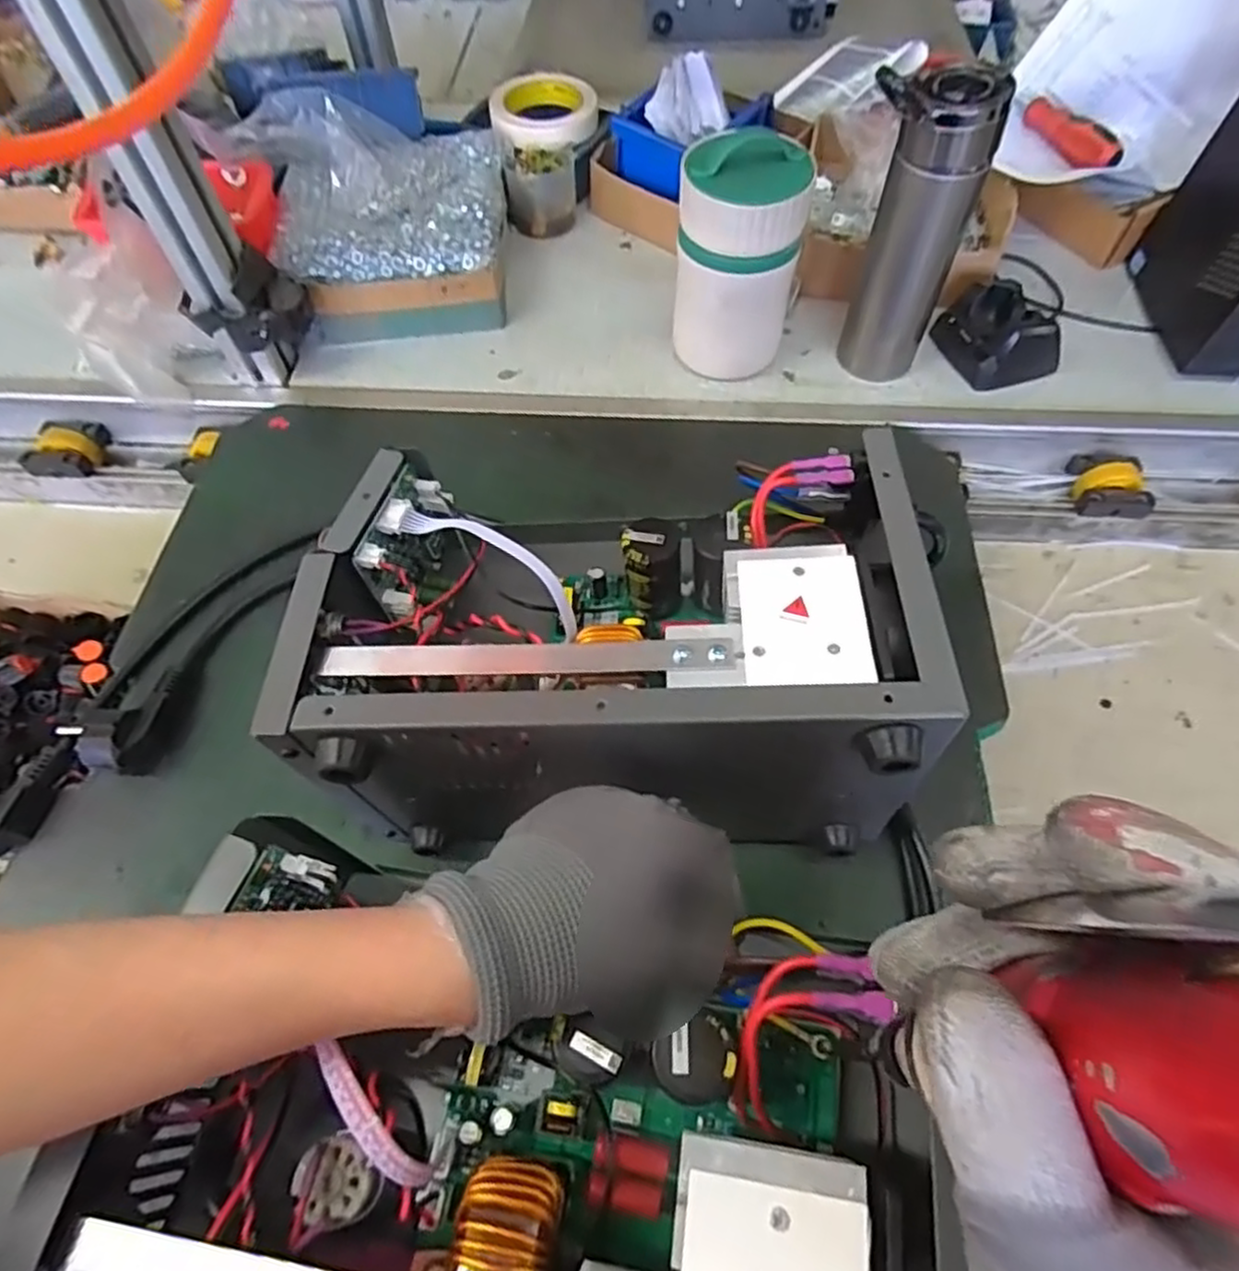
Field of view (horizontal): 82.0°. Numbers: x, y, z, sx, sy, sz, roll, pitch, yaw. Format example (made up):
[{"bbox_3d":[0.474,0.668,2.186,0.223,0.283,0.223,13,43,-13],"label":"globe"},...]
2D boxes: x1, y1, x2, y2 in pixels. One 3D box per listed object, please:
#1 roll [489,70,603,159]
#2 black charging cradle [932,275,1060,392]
[{"bbox_3d":[-0.074,-0.525,0.716,0.103,0.033,0.107,0,60,1],"label":"roll"},{"bbox_3d":[0.320,-0.254,0.603,0.080,0.046,0.081,-14,60,-7],"label":"black charging cradle"}]

